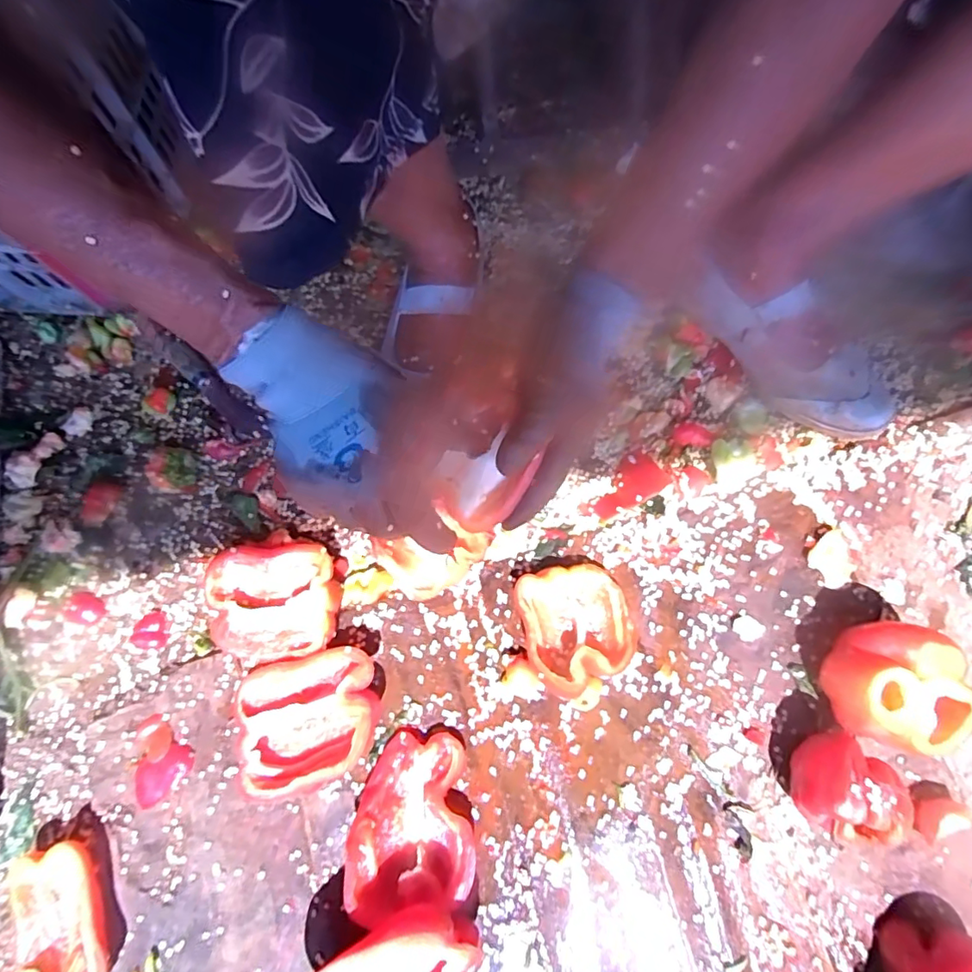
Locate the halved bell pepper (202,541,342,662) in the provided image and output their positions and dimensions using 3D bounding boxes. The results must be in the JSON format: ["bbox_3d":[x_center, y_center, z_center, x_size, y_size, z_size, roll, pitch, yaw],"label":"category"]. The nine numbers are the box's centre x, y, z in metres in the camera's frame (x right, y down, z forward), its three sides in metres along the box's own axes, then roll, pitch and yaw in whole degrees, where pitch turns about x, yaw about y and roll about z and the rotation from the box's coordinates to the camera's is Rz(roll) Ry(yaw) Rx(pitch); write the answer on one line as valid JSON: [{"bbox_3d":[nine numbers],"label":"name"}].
[{"bbox_3d":[-0.175,0.095,0.451,0.106,0.032,0.091,-1,75,1],"label":"halved bell pepper"}]

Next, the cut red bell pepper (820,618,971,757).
[{"bbox_3d":[0.299,0.145,0.400,0.082,0.070,0.086,2,75,2],"label":"cut red bell pepper"}]

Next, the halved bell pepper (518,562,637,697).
[{"bbox_3d":[0.072,0.108,0.424,0.085,0.048,0.089,-12,75,-2],"label":"halved bell pepper"}]

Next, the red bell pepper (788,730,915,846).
[{"bbox_3d":[0.254,0.215,0.385,0.063,0.062,0.061,0,75,1],"label":"red bell pepper"}]

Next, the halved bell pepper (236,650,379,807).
[{"bbox_3d":[-0.138,0.179,0.411,0.115,0.043,0.094,-12,75,-2],"label":"halved bell pepper"}]

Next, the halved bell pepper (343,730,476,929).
[{"bbox_3d":[-0.057,0.243,0.395,0.087,0.040,0.106,-7,75,-1],"label":"halved bell pepper"}]

